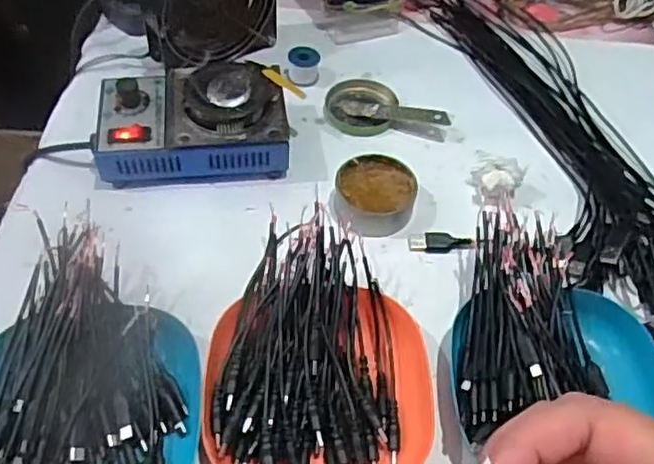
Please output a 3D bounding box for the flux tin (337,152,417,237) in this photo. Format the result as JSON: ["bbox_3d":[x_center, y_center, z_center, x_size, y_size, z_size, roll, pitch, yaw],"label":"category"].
[{"bbox_3d":[0.039,-0.028,0.516,0.064,0.028,0.065,2,54,-2],"label":"flux tin"}]

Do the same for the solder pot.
[{"bbox_3d":[-0.110,-0.091,0.532,0.151,0.062,0.091,-5,54,-7],"label":"solder pot"}]

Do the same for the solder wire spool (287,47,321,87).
[{"bbox_3d":[-0.022,-0.156,0.607,0.030,0.027,0.030,2,54,-2],"label":"solder wire spool"}]

